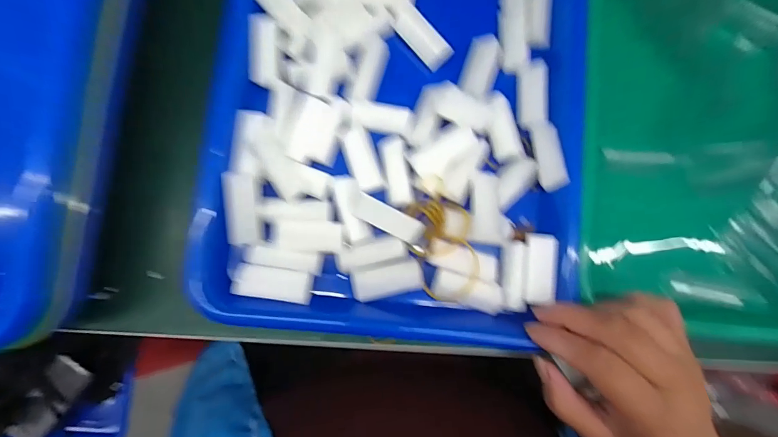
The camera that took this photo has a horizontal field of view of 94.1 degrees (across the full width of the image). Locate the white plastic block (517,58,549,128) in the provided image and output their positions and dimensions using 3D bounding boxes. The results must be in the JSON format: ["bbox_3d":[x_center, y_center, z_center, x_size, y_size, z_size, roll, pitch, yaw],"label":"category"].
[{"bbox_3d":[0.106,-0.092,0.268,0.021,0.007,0.048,-1,86,34],"label":"white plastic block"}]

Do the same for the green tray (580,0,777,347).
[{"bbox_3d":[0.258,-0.076,0.292,0.242,0.073,0.338,5,82,-4],"label":"green tray"}]

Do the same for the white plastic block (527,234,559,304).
[{"bbox_3d":[0.104,0.034,0.246,0.020,0.009,0.046,1,84,20],"label":"white plastic block"}]

